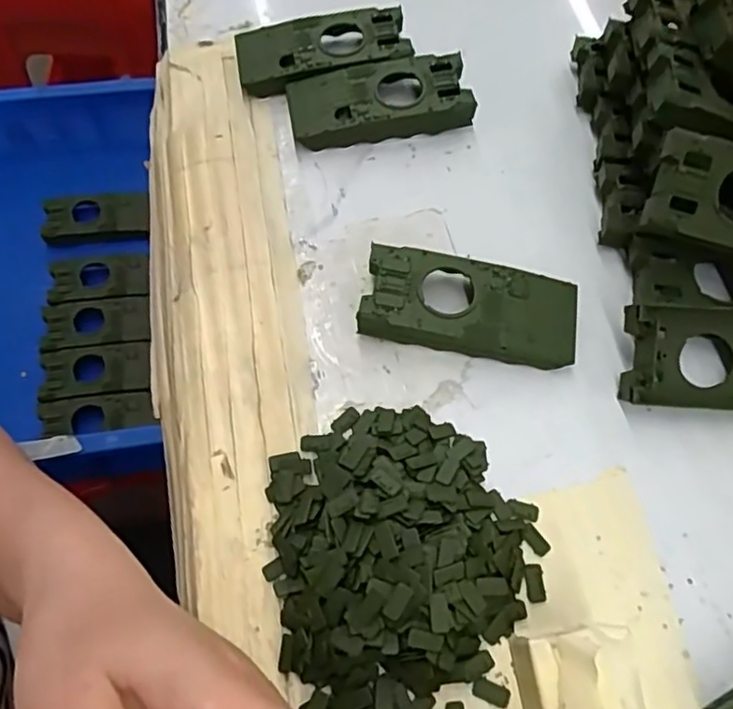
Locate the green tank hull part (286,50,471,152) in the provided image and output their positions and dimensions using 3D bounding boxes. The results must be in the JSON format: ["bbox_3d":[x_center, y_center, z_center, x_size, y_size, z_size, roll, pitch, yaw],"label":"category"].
[{"bbox_3d":[0.007,-0.150,0.368,0.103,0.021,0.046,-8,65,-5],"label":"green tank hull part"}]

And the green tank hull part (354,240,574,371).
[{"bbox_3d":[0.051,-0.023,0.309,0.102,0.020,0.046,9,65,3],"label":"green tank hull part"}]

